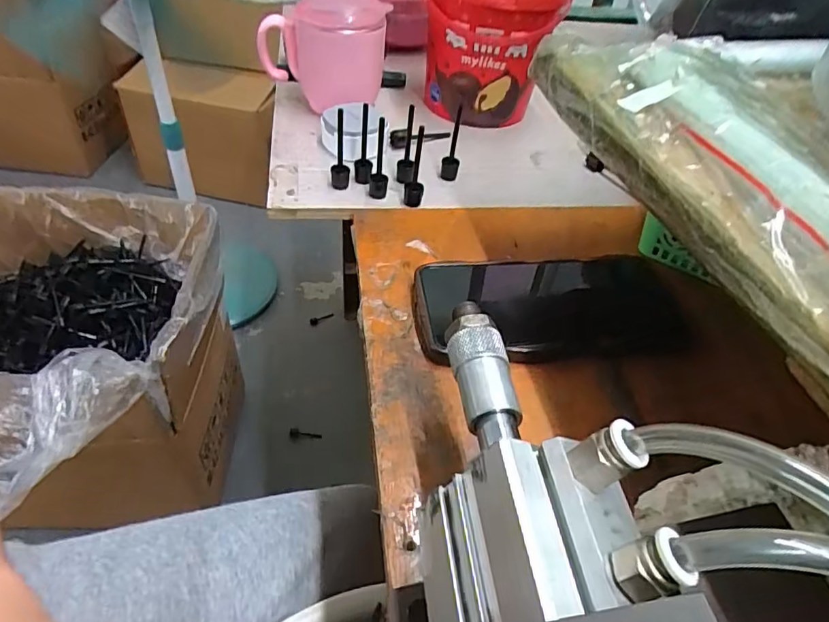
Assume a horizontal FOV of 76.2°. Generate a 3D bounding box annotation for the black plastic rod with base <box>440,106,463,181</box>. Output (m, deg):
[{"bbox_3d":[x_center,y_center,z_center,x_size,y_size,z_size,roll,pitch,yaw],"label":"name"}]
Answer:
[{"bbox_3d":[0.030,-0.133,0.436,0.014,0.067,0.011,10,45,2],"label":"black plastic rod with base"}]

